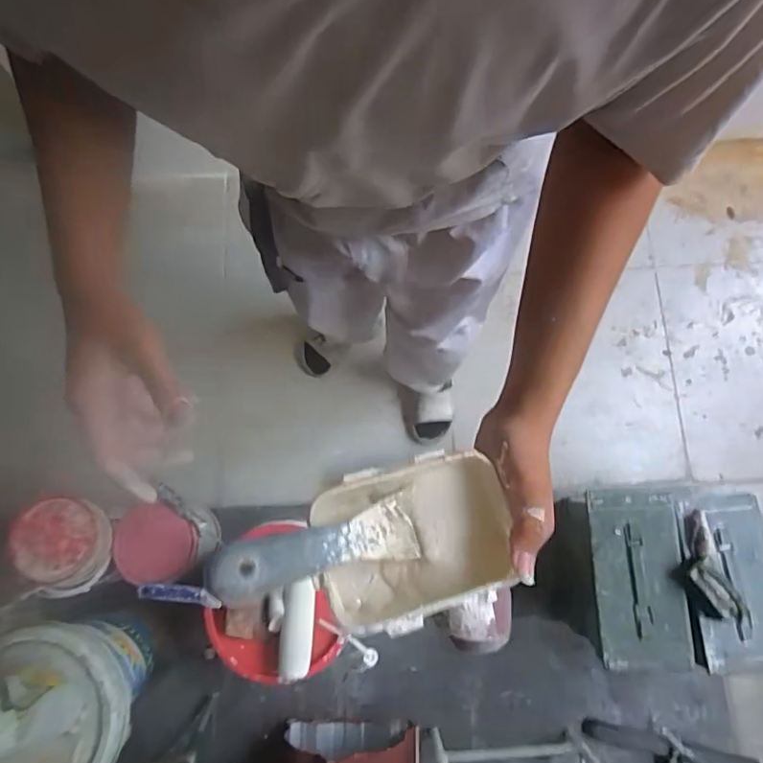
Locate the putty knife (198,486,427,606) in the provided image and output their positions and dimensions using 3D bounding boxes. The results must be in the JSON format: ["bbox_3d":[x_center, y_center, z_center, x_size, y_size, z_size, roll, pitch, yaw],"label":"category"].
[{"bbox_3d":[-0.036,0.106,0.359,0.153,0.010,0.042,-4,73,-41],"label":"putty knife"}]

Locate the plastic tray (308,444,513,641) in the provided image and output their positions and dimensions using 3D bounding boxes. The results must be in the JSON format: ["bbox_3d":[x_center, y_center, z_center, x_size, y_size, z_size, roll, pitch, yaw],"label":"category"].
[{"bbox_3d":[0.021,0.108,0.394,0.138,0.046,0.101,-16,77,-3],"label":"plastic tray"}]

